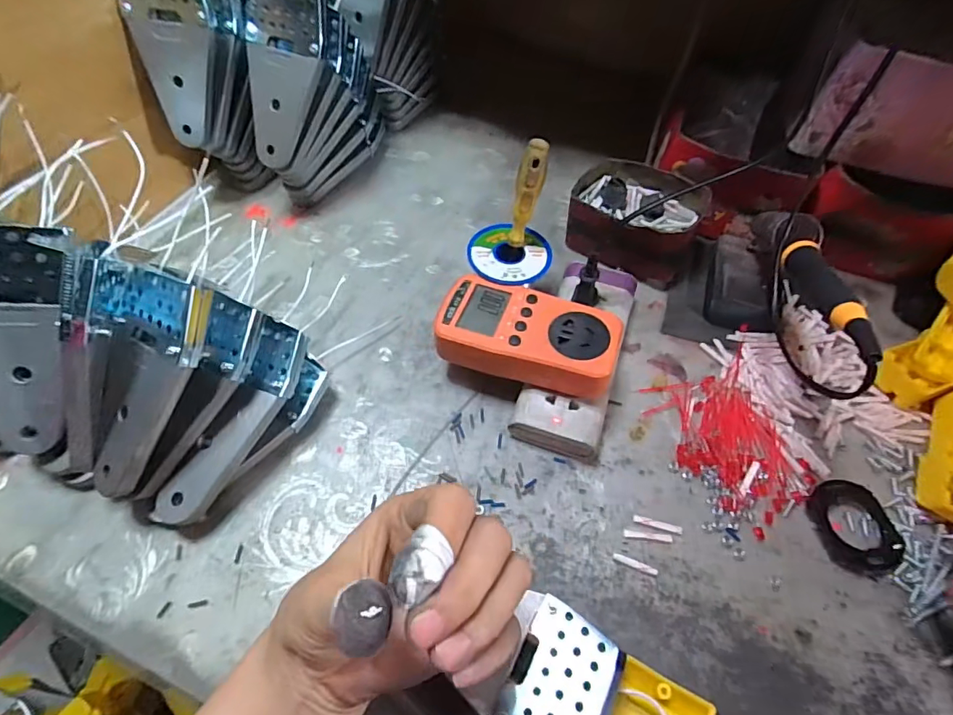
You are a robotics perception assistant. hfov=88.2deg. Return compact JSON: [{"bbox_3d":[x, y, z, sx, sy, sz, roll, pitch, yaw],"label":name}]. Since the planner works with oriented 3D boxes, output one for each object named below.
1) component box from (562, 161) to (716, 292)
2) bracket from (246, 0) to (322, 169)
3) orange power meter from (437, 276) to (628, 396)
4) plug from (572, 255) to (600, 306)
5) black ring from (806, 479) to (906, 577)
[{"bbox_3d":[0.150,-0.132,0.466,0.124,0.060,0.096,25,58,14],"label":"component box"},{"bbox_3d":[-0.164,-0.235,0.413,0.068,0.138,0.014,15,21,7],"label":"bracket"},{"bbox_3d":[0.037,-0.017,0.356,0.125,0.031,0.066,15,56,7],"label":"orange power meter"},{"bbox_3d":[0.091,-0.062,0.390,0.019,0.046,0.023,18,56,9],"label":"plug"},{"bbox_3d":[0.257,0.113,0.332,0.053,0.009,0.060,-11,56,-10],"label":"black ring"}]

